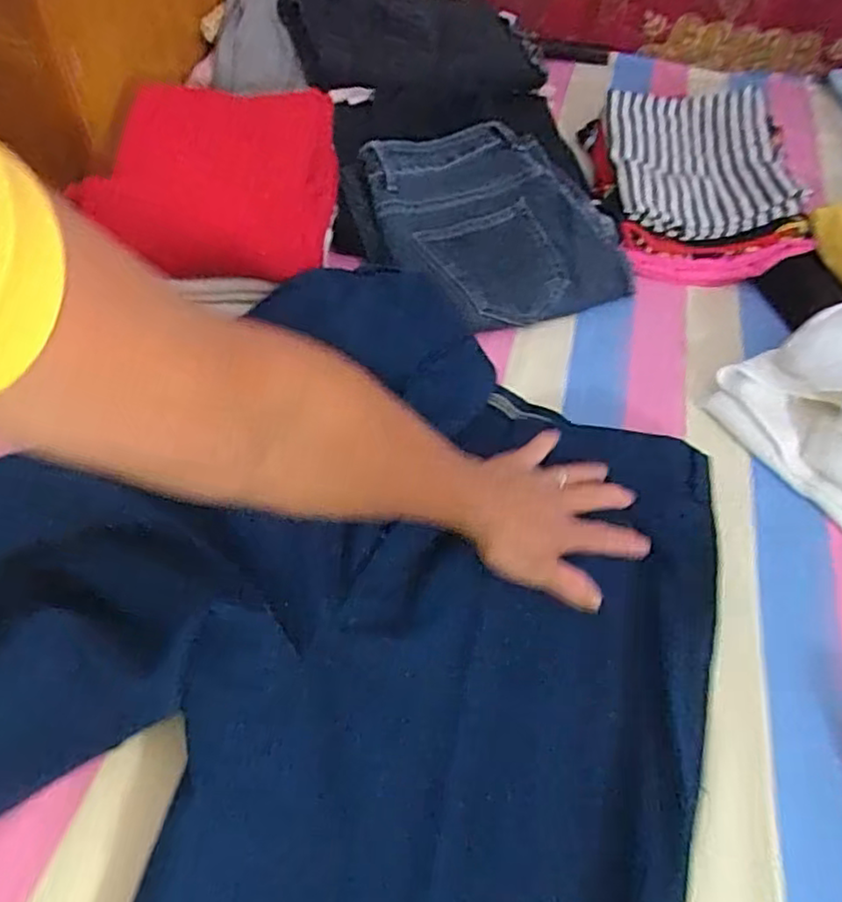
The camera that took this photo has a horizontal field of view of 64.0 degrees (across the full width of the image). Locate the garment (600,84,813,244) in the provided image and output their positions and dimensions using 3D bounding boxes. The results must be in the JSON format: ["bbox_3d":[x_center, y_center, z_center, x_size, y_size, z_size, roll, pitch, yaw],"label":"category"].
[{"bbox_3d":[0.314,-0.330,0.763,0.196,0.062,0.243,5,50,1],"label":"garment"}]

